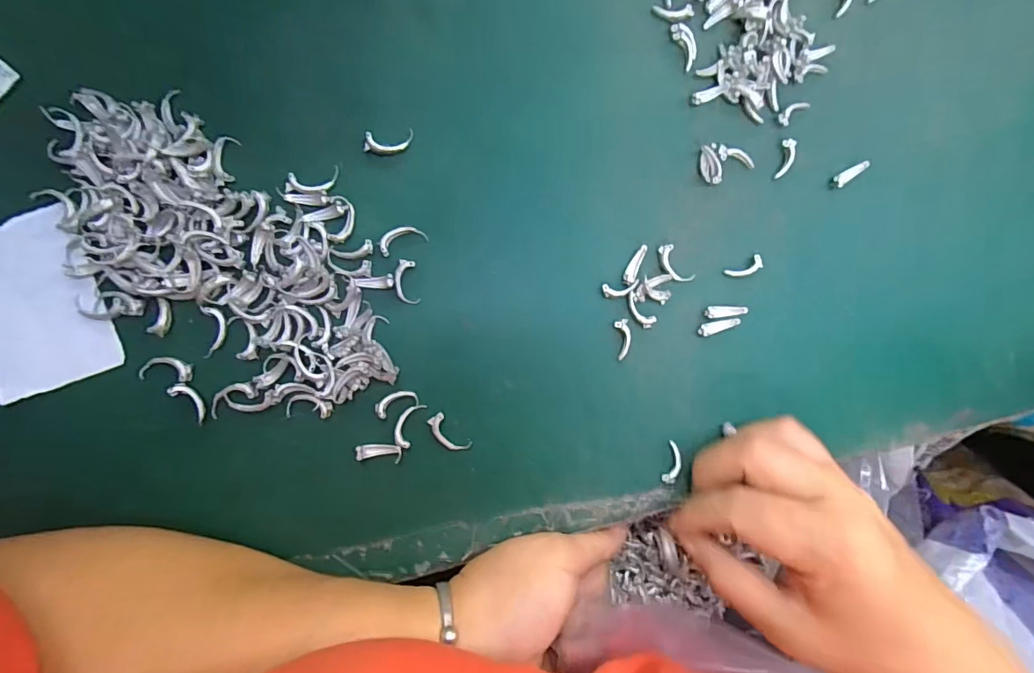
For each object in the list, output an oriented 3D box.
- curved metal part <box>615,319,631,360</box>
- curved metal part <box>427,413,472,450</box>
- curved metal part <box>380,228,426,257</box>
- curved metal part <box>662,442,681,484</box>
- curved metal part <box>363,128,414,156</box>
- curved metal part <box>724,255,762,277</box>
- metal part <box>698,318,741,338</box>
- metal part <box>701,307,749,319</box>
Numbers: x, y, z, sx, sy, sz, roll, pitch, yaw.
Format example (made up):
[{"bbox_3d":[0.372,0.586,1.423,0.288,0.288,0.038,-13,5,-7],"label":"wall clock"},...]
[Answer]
[{"bbox_3d":[0.054,0.002,0.246,0.007,0.004,0.020,-8,90,-6],"label":"curved metal part"},{"bbox_3d":[-0.033,0.047,0.238,0.023,0.006,0.010,45,86,-4],"label":"curved metal part"},{"bbox_3d":[-0.055,-0.046,0.236,0.023,0.004,0.011,-18,91,-6],"label":"curved metal part"},{"bbox_3d":[0.079,0.064,0.249,0.008,0.004,0.021,14,88,-5],"label":"curved metal part"},{"bbox_3d":[-0.061,-0.093,0.235,0.024,0.004,0.011,-7,90,-6],"label":"curved metal part"},{"bbox_3d":[0.117,-0.035,0.253,0.019,0.004,0.008,-29,92,-5],"label":"curved metal part"},{"bbox_3d":[0.102,-0.005,0.250,0.021,0.004,0.006,-20,92,-5],"label":"metal part"},{"bbox_3d":[0.106,-0.013,0.251,0.023,0.004,0.006,-3,90,-6],"label":"metal part"}]

